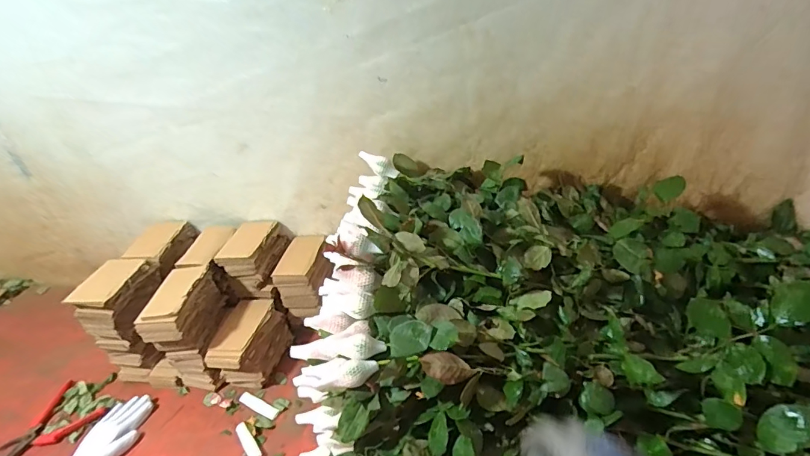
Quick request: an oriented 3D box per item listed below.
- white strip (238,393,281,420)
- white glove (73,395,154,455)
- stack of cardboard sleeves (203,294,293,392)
[{"bbox_3d":[-0.290,0.354,0.874,0.096,0.010,0.026,12,38,27],"label":"white strip"},{"bbox_3d":[-0.569,0.407,0.830,0.091,0.032,0.202,0,34,12],"label":"white glove"},{"bbox_3d":[-0.332,0.247,0.940,0.111,0.110,0.163,3,34,16],"label":"stack of cardboard sleeves"}]

